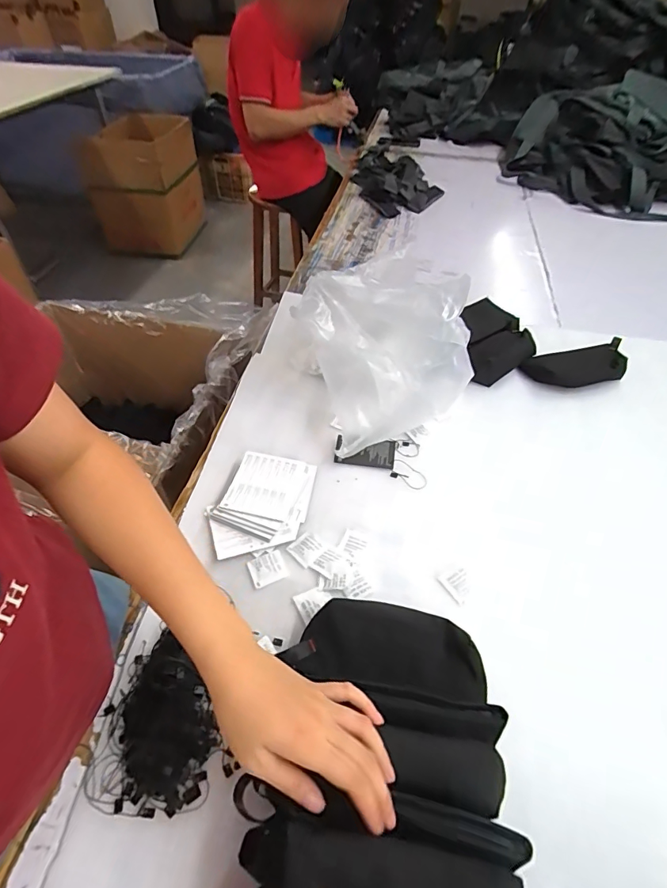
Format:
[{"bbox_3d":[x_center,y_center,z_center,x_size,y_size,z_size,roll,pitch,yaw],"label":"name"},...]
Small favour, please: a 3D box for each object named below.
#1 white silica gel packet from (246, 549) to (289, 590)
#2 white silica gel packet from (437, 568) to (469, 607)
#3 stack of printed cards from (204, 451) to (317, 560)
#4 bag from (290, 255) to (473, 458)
[{"bbox_3d":[-0.080,0.152,0.550,0.043,0.004,0.040,-16,47,-19],"label":"white silica gel packet"},{"bbox_3d":[0.151,0.171,0.548,0.033,0.004,0.039,-35,69,-15],"label":"white silica gel packet"},{"bbox_3d":[-0.099,0.080,0.604,0.121,0.028,0.152,8,48,6],"label":"stack of printed cards"},{"bbox_3d":[0.068,-0.135,0.676,0.204,0.221,0.224,-14,50,-14],"label":"bag"}]

